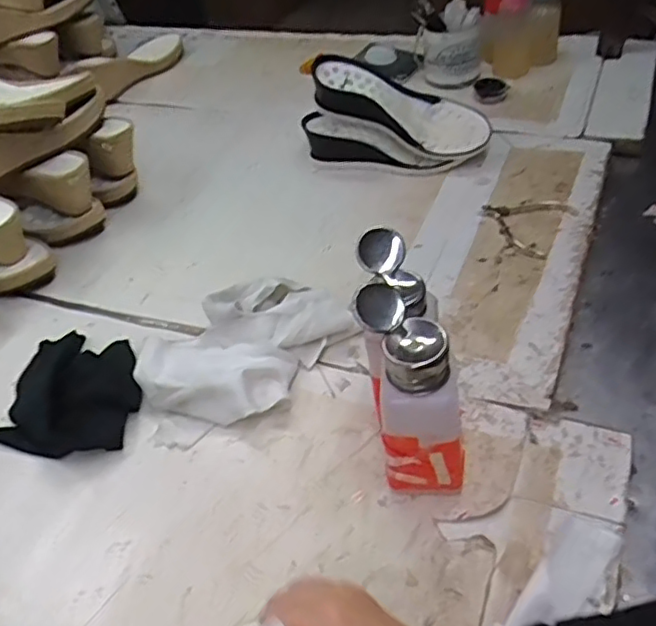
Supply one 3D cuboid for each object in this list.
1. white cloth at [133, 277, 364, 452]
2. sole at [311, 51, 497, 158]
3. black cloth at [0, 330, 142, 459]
[{"bbox_3d":[-0.077,0.035,0.559,0.188,0.041,0.126,-35,49,-25],"label":"white cloth"},{"bbox_3d":[0.087,-0.249,0.768,0.218,0.060,0.077,23,48,2],"label":"sole"},{"bbox_3d":[-0.230,0.067,0.570,0.138,0.033,0.131,8,46,17],"label":"black cloth"}]

